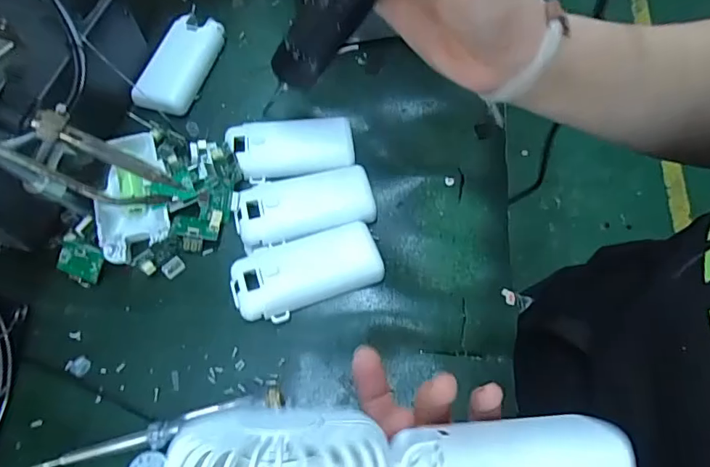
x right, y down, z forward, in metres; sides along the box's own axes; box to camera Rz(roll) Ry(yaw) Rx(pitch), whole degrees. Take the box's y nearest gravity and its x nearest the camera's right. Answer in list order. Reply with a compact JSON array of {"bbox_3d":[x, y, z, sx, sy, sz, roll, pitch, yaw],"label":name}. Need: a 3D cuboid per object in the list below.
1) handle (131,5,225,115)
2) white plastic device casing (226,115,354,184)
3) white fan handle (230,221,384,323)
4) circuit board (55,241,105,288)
[{"bbox_3d":[-0.136,-0.138,0.383,0.038,0.021,0.097,15,66,7],"label":"handle"},{"bbox_3d":[-0.046,-0.063,0.351,0.087,0.011,0.043,-9,65,-4],"label":"white plastic device casing"},{"bbox_3d":[-0.032,0.024,0.311,0.094,0.019,0.048,-22,67,-10],"label":"white fan handle"},{"bbox_3d":[-0.178,0.019,0.312,0.031,0.004,0.025,22,99,8],"label":"circuit board"}]

